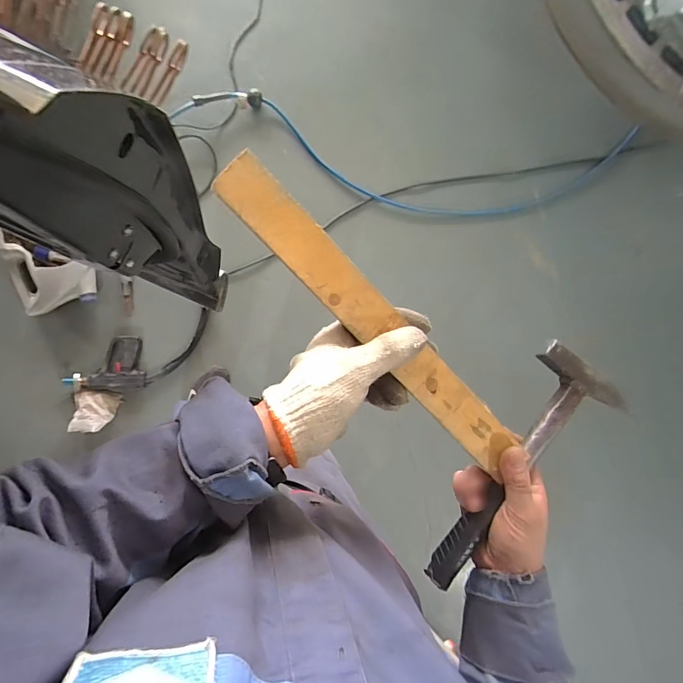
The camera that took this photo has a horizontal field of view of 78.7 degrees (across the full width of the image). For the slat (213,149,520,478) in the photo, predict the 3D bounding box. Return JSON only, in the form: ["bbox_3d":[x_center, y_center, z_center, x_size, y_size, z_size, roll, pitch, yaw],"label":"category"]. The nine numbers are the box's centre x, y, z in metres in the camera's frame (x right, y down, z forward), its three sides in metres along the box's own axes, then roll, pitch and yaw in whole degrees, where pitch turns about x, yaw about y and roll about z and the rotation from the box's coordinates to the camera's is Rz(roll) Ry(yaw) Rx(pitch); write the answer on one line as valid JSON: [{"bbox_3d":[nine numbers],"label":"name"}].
[{"bbox_3d":[0.036,-0.008,0.343,0.039,0.009,0.335,-47,106,-7],"label":"slat"}]

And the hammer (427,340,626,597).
[{"bbox_3d":[0.174,0.129,0.413,0.093,0.028,0.262,40,84,-7],"label":"hammer"}]

